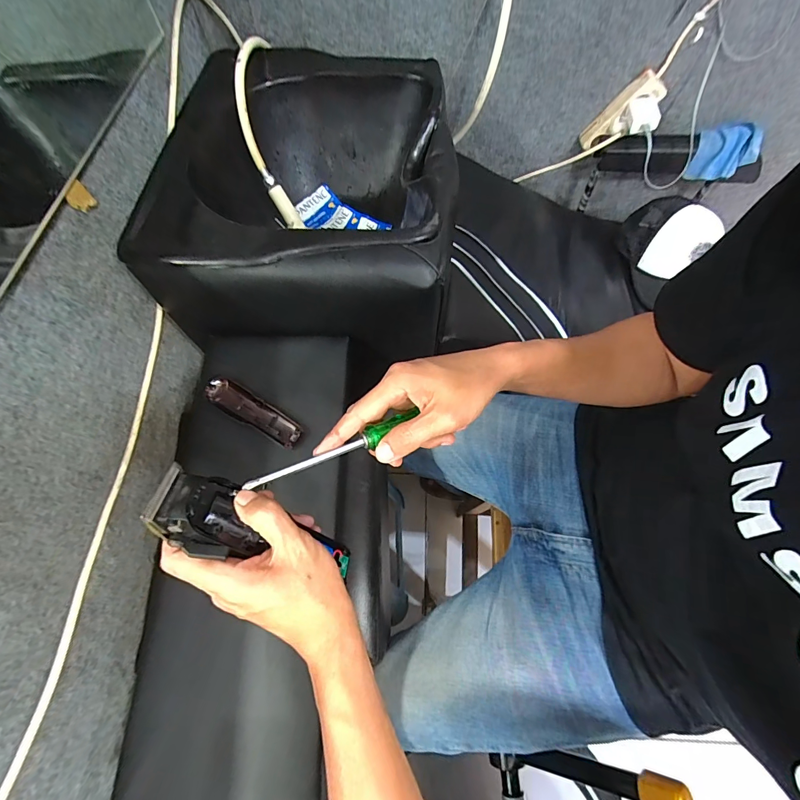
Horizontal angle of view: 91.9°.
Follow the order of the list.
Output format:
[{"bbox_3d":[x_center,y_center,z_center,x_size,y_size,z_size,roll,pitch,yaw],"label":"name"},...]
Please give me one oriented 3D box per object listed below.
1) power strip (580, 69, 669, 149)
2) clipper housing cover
[{"bbox_3d":[0.461,-0.596,0.815,0.056,0.163,0.056,28,61,-25],"label":"power strip"},{"bbox_3d":[-0.197,0.015,0.516,0.149,0.014,0.039,29,67,14],"label":"clipper housing cover"}]

